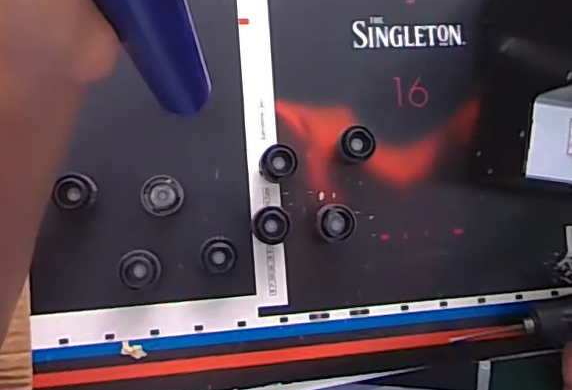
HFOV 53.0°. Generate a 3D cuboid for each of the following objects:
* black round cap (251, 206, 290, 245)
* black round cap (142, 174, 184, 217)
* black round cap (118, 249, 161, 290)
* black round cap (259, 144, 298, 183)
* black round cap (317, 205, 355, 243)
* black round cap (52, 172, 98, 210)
[{"bbox_3d":[-0.013,0.023,0.437,0.026,0.027,0.028,0,87,-9],"label":"black round cap"},{"bbox_3d":[-0.092,0.001,0.428,0.030,0.016,0.029,0,87,-9],"label":"black round cap"},{"bbox_3d":[-0.108,0.055,0.425,0.028,0.019,0.028,0,87,-9],"label":"black round cap"},{"bbox_3d":[-0.007,-0.024,0.442,0.026,0.023,0.028,0,87,-9],"label":"black round cap"},{"bbox_3d":[0.038,0.023,0.447,0.033,0.022,0.029,1,87,-9],"label":"black round cap"},{"bbox_3d":[-0.153,-0.003,0.417,0.028,0.019,0.025,-13,89,-10],"label":"black round cap"}]

